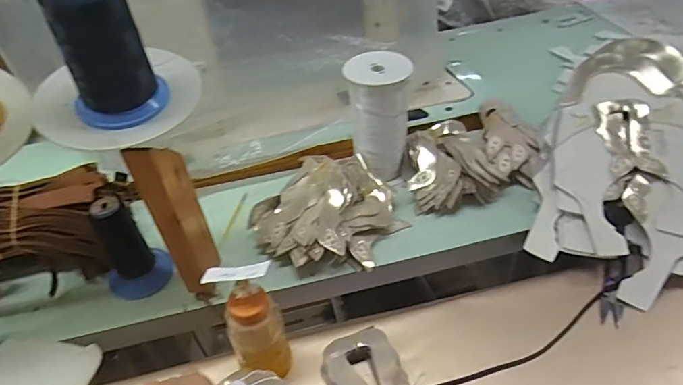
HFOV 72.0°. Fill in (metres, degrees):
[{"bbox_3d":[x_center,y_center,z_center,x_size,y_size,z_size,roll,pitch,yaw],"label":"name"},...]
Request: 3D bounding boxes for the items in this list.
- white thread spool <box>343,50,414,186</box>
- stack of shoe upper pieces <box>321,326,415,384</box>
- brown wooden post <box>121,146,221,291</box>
[{"bbox_3d":[0.046,-0.092,0.593,0.074,0.146,0.067,9,45,15],"label":"white thread spool"},{"bbox_3d":[0.033,0.175,0.435,0.077,0.059,0.113,-24,46,-19],"label":"stack of shoe upper pieces"},{"bbox_3d":[-0.157,0.025,0.463,0.029,0.193,0.052,5,42,11],"label":"brown wooden post"}]

